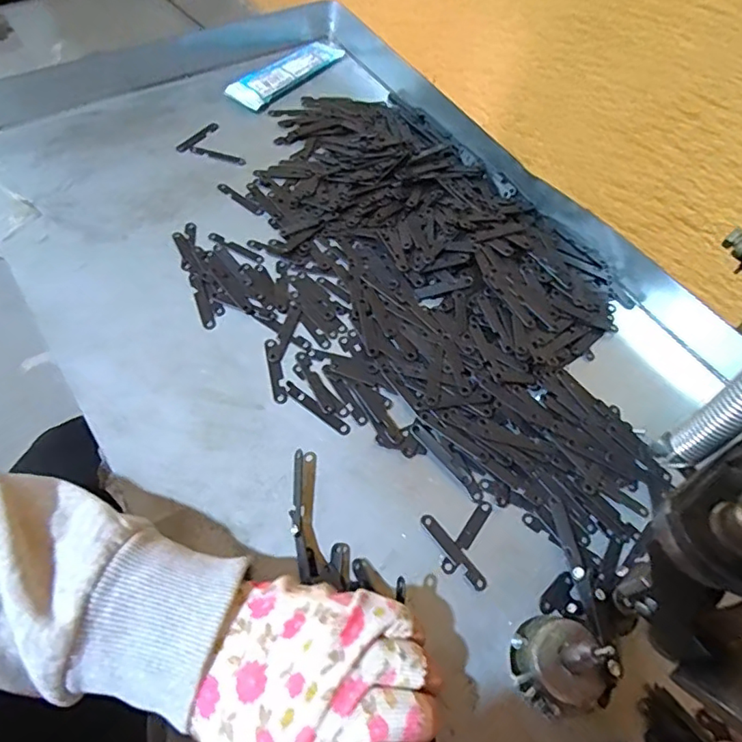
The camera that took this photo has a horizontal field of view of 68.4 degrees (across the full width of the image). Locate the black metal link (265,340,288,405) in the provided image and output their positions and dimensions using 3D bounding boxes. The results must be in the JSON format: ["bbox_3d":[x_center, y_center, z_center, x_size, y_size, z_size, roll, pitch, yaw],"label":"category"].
[{"bbox_3d":[-0.066,-0.001,0.375,0.009,0.004,0.050,-11,60,-10],"label":"black metal link"}]

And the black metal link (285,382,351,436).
[{"bbox_3d":[-0.036,0.024,0.363,0.053,0.004,0.008,33,62,16],"label":"black metal link"}]

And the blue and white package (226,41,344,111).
[{"bbox_3d":[-0.086,-0.312,0.566,0.041,0.014,0.140,35,63,16],"label":"blue and white package"}]

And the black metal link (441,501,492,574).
[{"bbox_3d":[0.058,0.100,0.330,0.009,0.004,0.052,33,62,15],"label":"black metal link"}]

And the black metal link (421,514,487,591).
[{"bbox_3d":[0.049,0.106,0.323,0.008,0.004,0.051,-33,66,-21],"label":"black metal link"}]

